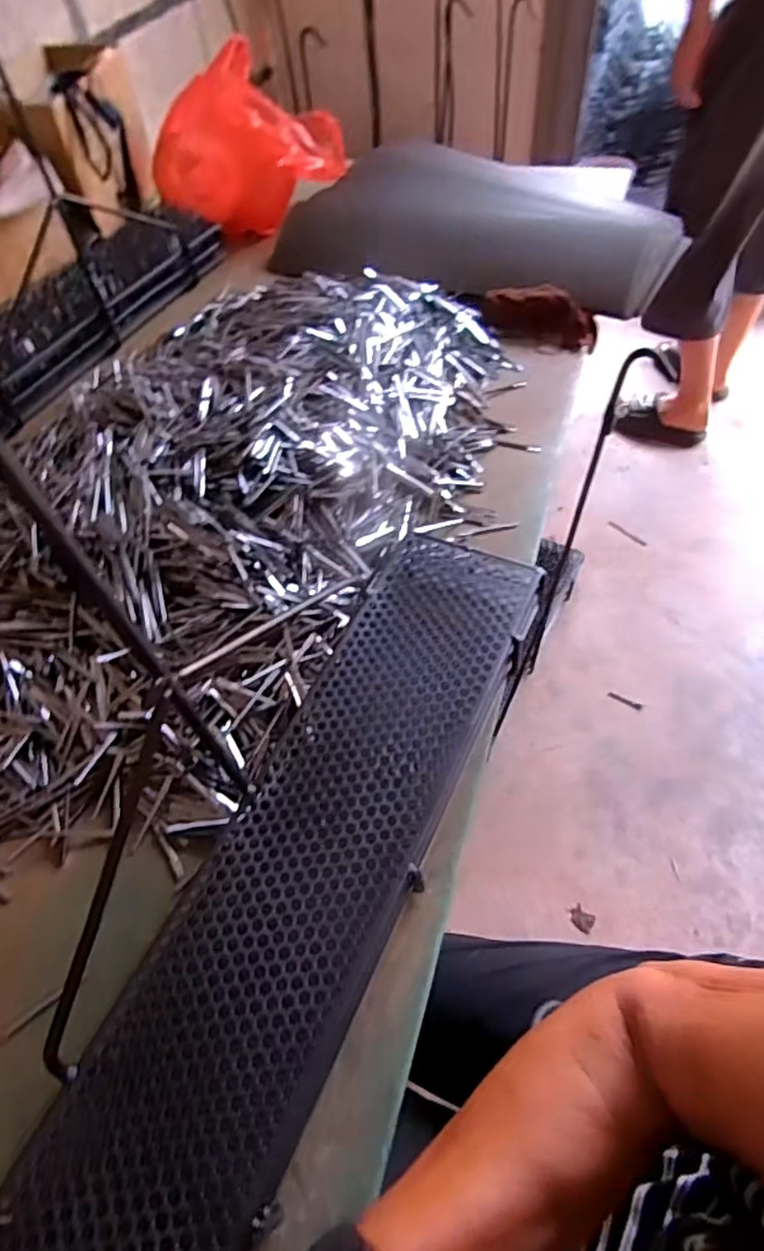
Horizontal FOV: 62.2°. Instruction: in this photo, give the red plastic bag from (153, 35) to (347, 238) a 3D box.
[{"bbox_3d":[-0.262,-0.887,1.166,0.317,0.196,0.273,-32,59,-17],"label":"red plastic bag"}]

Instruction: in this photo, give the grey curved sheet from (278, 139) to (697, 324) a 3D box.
[{"bbox_3d":[0.170,-0.695,1.075,0.647,0.088,0.439,20,59,18],"label":"grey curved sheet"}]

